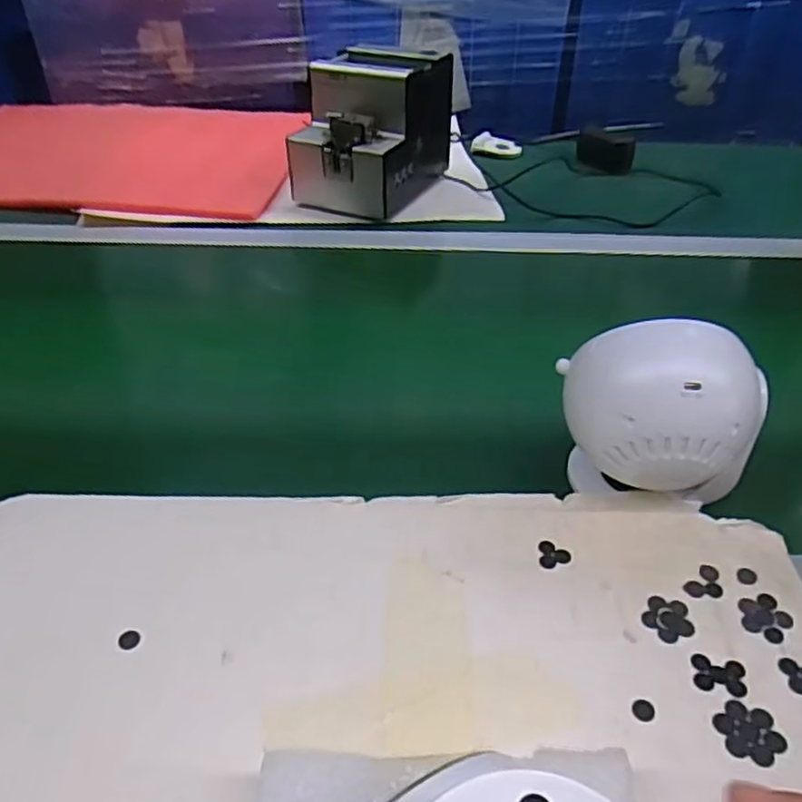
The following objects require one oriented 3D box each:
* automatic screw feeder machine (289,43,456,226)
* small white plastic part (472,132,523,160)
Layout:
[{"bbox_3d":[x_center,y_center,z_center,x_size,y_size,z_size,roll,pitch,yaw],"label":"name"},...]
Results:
[{"bbox_3d":[-0.033,-0.319,0.800,0.126,0.145,0.180,17,41,19],"label":"automatic screw feeder machine"},{"bbox_3d":[0.136,-0.363,0.969,0.069,0.023,0.046,5,38,5],"label":"small white plastic part"}]

